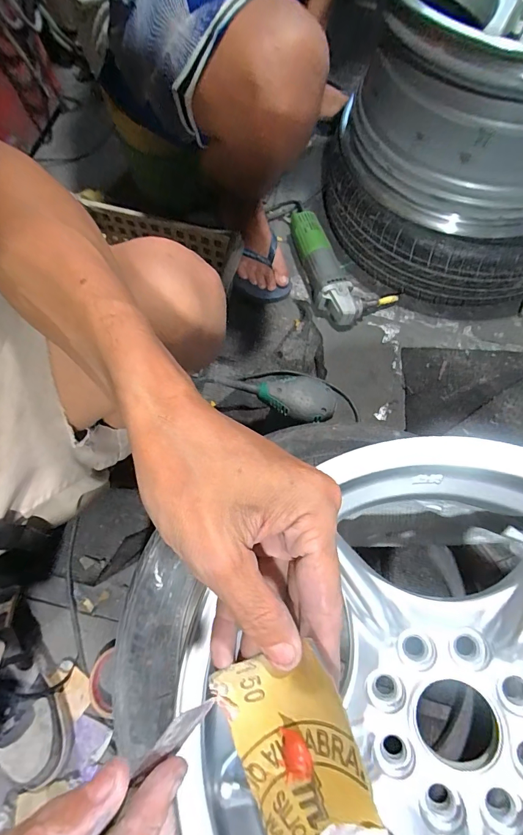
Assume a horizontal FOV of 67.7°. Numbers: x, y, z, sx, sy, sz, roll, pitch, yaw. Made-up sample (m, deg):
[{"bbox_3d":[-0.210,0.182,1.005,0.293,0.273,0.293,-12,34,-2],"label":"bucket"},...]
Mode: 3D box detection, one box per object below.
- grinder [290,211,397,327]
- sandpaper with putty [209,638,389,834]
[{"bbox_3d":[0.136,-0.311,0.781,0.142,0.082,0.269,-29,83,-9],"label":"grinder"},{"bbox_3d":[0.020,0.155,0.154,0.063,0.014,0.109,-39,58,30],"label":"sandpaper with putty"}]

